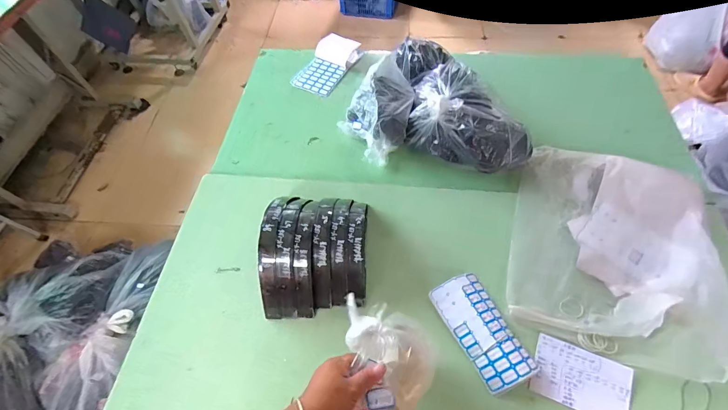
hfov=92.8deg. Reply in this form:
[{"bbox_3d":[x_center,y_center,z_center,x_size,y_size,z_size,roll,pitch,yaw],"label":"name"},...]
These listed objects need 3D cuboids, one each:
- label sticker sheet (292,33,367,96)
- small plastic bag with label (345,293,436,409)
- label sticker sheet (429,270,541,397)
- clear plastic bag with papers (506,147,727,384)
[{"bbox_3d":[-0.114,-0.442,1.077,0.129,0.053,0.234,25,64,18],"label":"label sticker sheet"},{"bbox_3d":[0.029,0.243,0.482,0.130,0.087,0.185,7,60,9],"label":"small plastic bag with label"},{"bbox_3d":[0.220,0.228,0.649,0.102,0.036,0.205,-26,60,-11],"label":"label sticker sheet"},{"bbox_3d":[0.499,0.073,0.703,0.357,0.069,0.440,15,61,13],"label":"clear plastic bag with papers"}]

